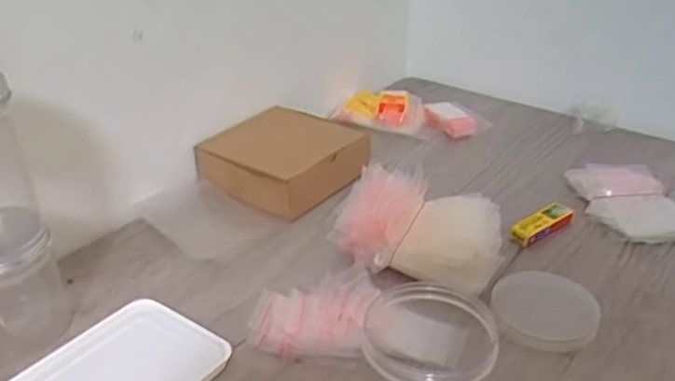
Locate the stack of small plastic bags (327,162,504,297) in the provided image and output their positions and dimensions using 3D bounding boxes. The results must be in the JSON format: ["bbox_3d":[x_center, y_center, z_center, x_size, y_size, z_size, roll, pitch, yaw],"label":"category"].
[{"bbox_3d":[0.091,0.037,0.694,0.166,0.077,0.135,7,31,13],"label":"stack of small plastic bags"}]

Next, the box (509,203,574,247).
[{"bbox_3d":[0.232,0.035,0.733,0.098,0.014,0.028,-23,37,-34],"label":"box"}]

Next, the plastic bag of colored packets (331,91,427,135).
[{"bbox_3d":[0.063,-0.119,1.003,0.141,0.037,0.066,4,30,7],"label":"plastic bag of colored packets"}]

